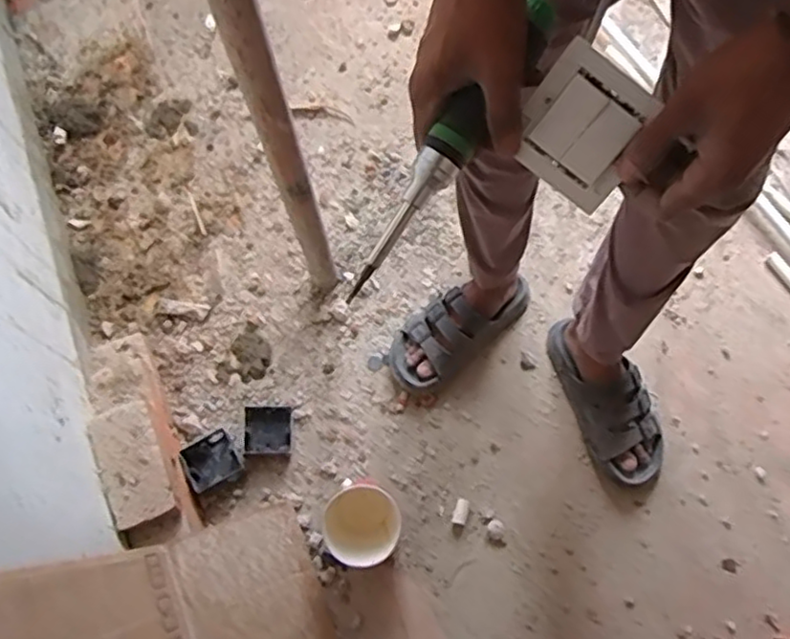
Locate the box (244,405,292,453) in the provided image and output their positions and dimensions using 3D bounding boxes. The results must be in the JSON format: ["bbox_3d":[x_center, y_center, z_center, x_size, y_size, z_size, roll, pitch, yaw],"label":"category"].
[{"bbox_3d":[-0.194,0.169,1.010,0.066,0.030,0.071,-3,70,-1],"label":"box"}]

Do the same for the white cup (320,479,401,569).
[{"bbox_3d":[-0.047,0.296,0.963,0.106,0.102,0.123,-4,69,-2],"label":"white cup"}]

